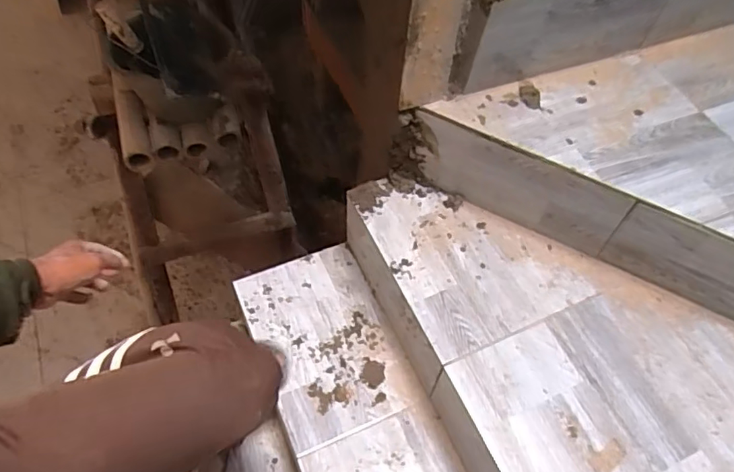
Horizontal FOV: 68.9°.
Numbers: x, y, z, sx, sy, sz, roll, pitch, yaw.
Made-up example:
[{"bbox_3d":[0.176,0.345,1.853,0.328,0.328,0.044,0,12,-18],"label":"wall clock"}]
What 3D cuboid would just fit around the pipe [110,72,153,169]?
[{"bbox_3d":[-0.508,-0.237,1.153,0.061,0.052,0.207,-16,73,-14],"label":"pipe"}]

